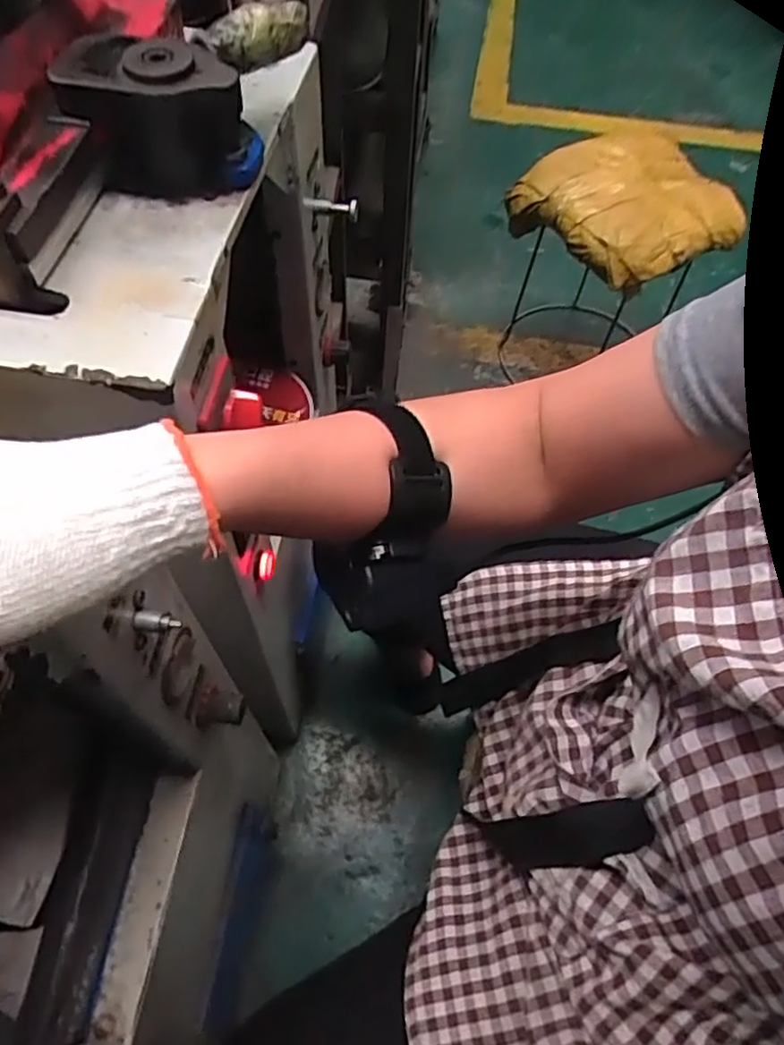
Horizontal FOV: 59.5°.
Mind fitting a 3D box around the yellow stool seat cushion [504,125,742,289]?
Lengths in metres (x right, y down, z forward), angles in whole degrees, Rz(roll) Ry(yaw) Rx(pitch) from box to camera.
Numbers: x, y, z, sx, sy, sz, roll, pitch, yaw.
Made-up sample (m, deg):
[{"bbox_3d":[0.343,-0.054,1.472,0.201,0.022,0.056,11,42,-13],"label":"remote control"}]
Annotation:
[{"bbox_3d":[0.443,-0.589,1.258,0.341,0.098,0.329,-28,65,-18],"label":"yellow stool seat cushion"}]

